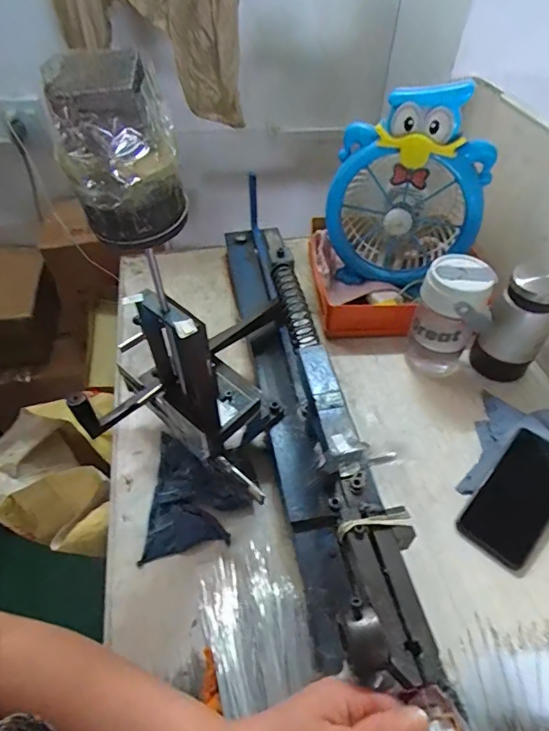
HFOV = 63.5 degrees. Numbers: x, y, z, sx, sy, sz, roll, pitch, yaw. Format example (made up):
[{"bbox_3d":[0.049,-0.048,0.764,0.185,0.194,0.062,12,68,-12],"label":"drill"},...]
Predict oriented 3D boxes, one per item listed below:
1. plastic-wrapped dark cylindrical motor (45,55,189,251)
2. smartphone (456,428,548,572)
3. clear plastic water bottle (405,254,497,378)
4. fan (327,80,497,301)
[{"bbox_3d":[-0.085,-0.118,0.245,0.057,0.091,0.061,0,49,0],"label":"plastic-wrapped dark cylindrical motor"},{"bbox_3d":[0.279,0.148,0.504,0.073,0.015,0.152,36,74,26],"label":"smartphone"},{"bbox_3d":[0.236,-0.059,0.606,0.095,0.160,0.075,21,52,16],"label":"clear plastic water bottle"},{"bbox_3d":[0.203,-0.273,0.683,0.214,0.283,0.144,11,50,9],"label":"fan"}]

